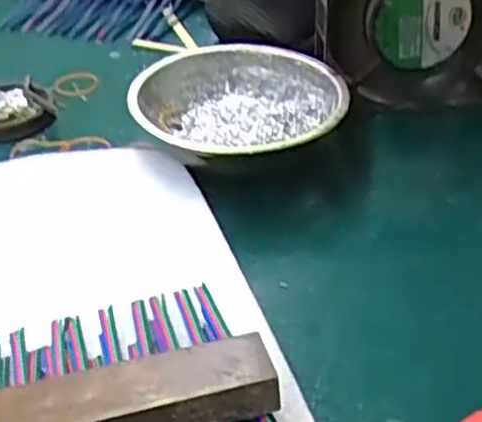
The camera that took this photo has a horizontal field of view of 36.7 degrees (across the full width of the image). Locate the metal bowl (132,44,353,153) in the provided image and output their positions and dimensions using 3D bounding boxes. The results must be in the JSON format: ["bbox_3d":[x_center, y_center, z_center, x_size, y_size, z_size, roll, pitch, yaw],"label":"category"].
[{"bbox_3d":[0.000,-0.063,0.456,0.128,0.035,0.132,0,37,0],"label":"metal bowl"}]

